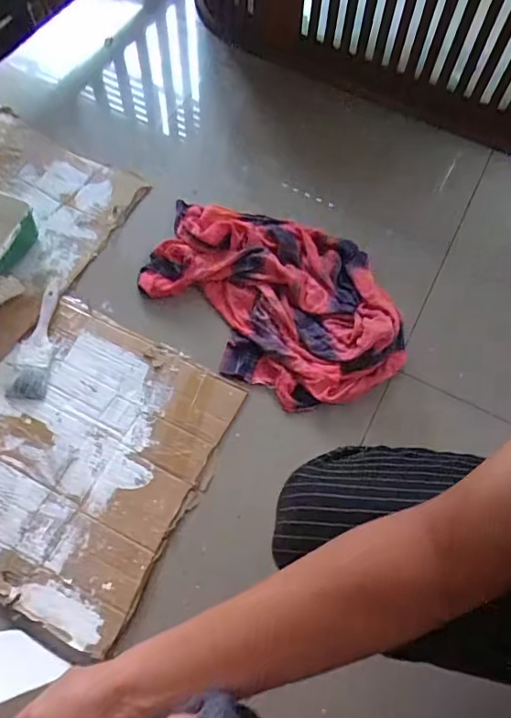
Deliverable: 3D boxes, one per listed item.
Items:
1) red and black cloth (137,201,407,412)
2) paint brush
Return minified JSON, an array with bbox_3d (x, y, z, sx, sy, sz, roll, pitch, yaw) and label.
[{"bbox_3d":[0.030,-0.117,0.819,0.301,0.051,0.449,-40,72,-19],"label":"red and black cloth"},{"bbox_3d":[-0.327,-0.028,0.777,0.050,0.010,0.185,4,64,-1],"label":"paint brush"}]

